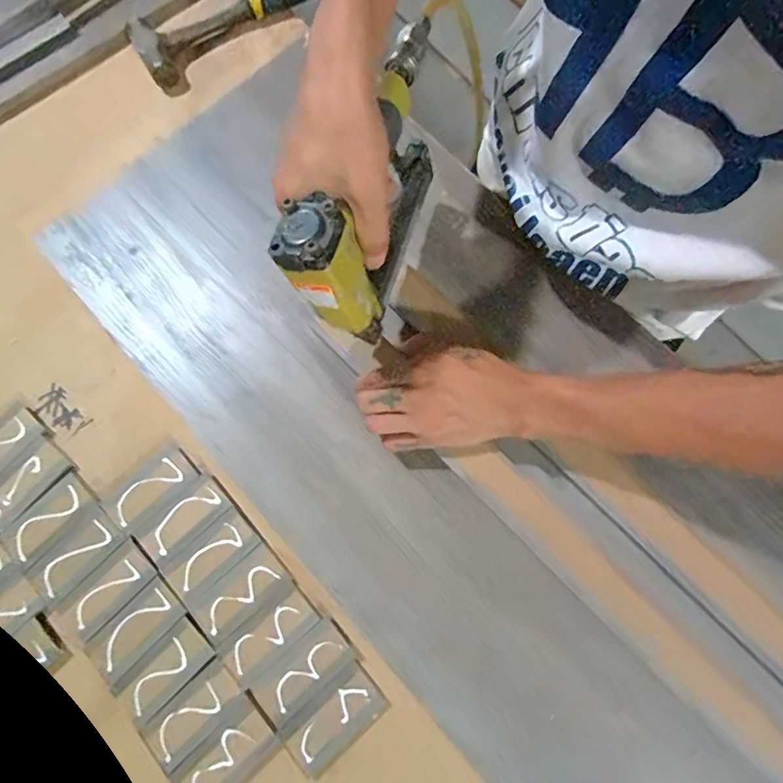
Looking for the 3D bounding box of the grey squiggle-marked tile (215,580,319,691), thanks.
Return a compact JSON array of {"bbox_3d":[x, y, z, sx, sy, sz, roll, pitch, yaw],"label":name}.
[{"bbox_3d":[-0.101,0.199,0.392,0.080,0.004,0.039,-40,79,-8],"label":"grey squiggle-marked tile"}]

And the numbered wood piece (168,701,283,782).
[{"bbox_3d":[-0.129,0.288,0.376,0.081,0.006,0.045,-43,79,-9],"label":"numbered wood piece"}]

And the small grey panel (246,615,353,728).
[{"bbox_3d":[-0.071,0.225,0.385,0.081,0.004,0.040,-40,79,-8],"label":"small grey panel"}]

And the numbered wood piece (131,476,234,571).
[{"bbox_3d":[-0.180,0.111,0.414,0.081,0.004,0.038,-41,79,-9],"label":"numbered wood piece"}]

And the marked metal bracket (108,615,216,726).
[{"bbox_3d":[-0.186,0.227,0.388,0.080,0.004,0.041,-44,80,-9],"label":"marked metal bracket"}]

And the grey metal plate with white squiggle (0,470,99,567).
[{"bbox_3d":[-0.299,0.110,0.418,0.077,0.004,0.040,-44,80,-9],"label":"grey metal plate with white squiggle"}]

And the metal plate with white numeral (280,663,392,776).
[{"bbox_3d":[-0.045,0.259,0.379,0.079,0.007,0.043,-39,79,-8],"label":"metal plate with white numeral"}]

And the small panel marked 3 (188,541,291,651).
[{"bbox_3d":[-0.127,0.168,0.400,0.080,0.004,0.043,-40,79,-9],"label":"small panel marked 3"}]

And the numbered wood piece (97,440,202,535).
[{"bbox_3d":[-0.211,0.086,0.423,0.078,0.005,0.044,-43,79,-9],"label":"numbered wood piece"}]

